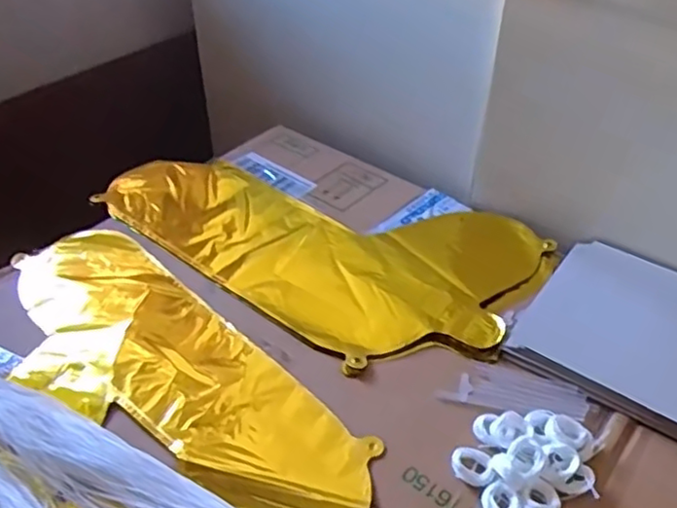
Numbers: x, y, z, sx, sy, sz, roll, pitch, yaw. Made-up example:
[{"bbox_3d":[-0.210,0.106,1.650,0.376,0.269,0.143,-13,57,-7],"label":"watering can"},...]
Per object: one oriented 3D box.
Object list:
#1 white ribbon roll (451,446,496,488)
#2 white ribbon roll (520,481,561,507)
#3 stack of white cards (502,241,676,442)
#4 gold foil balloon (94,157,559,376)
[{"bbox_3d":[0.090,0.141,0.442,0.028,0.010,0.026,21,44,20],"label":"white ribbon roll"},{"bbox_3d":[0.127,0.156,0.418,0.024,0.011,0.023,8,41,8],"label":"white ribbon roll"},{"bbox_3d":[0.257,0.069,0.518,0.204,0.013,0.161,27,47,26],"label":"stack of white cards"},{"bbox_3d":[-0.021,-0.024,0.635,0.404,0.014,0.231,27,47,26],"label":"gold foil balloon"}]

